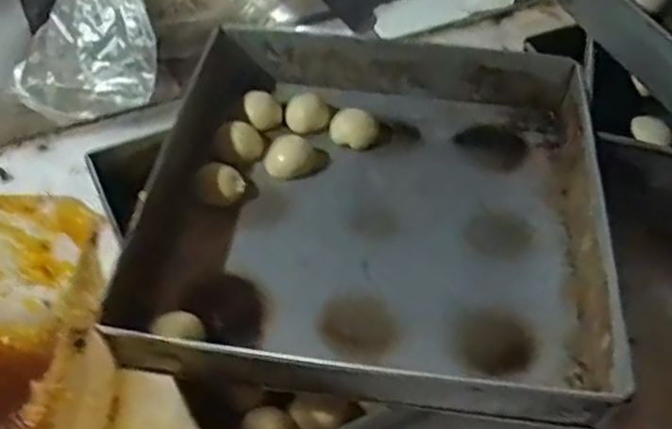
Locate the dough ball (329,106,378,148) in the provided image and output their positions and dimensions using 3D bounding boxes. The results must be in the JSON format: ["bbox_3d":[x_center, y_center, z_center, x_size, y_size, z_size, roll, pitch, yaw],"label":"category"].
[{"bbox_3d":[0.020,-0.098,0.762,0.052,0.031,0.041,5,49,1],"label":"dough ball"}]

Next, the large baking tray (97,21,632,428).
[{"bbox_3d":[0.042,-0.015,0.667,0.414,0.078,0.415,9,49,4],"label":"large baking tray"}]

